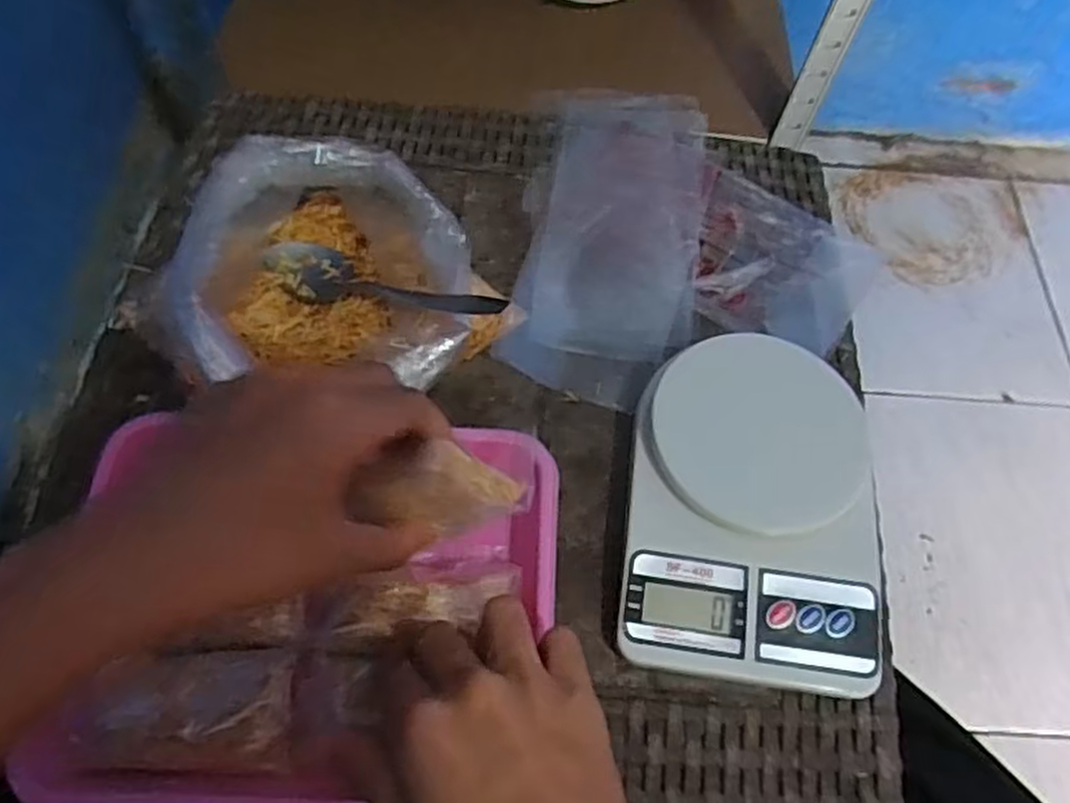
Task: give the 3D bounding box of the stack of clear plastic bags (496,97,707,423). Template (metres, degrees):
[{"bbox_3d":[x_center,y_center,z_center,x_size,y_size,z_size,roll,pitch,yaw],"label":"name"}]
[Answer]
[{"bbox_3d":[0.049,-0.111,0.482,0.109,0.014,0.232,9,63,1],"label":"stack of clear plastic bags"}]

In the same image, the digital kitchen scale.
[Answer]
[{"bbox_3d":[0.112,0.052,0.393,0.127,0.034,0.173,5,64,3],"label":"digital kitchen scale"}]

